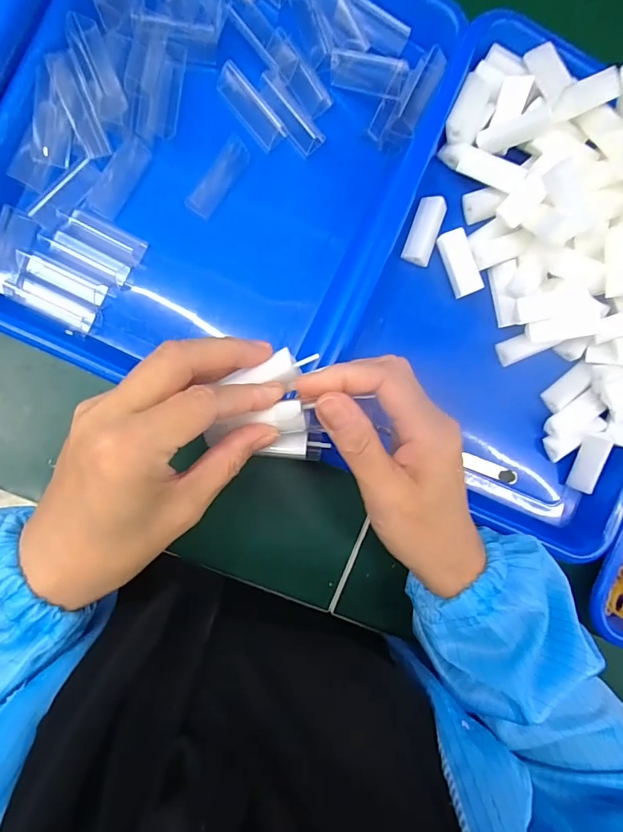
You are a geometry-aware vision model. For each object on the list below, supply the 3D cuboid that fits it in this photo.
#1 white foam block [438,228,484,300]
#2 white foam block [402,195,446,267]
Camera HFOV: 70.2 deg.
[{"bbox_3d":[0.107,-0.110,0.320,0.019,0.012,0.045,-20,93,-6],"label":"white foam block"},{"bbox_3d":[0.081,-0.131,0.319,0.020,0.016,0.045,20,88,-7],"label":"white foam block"}]

